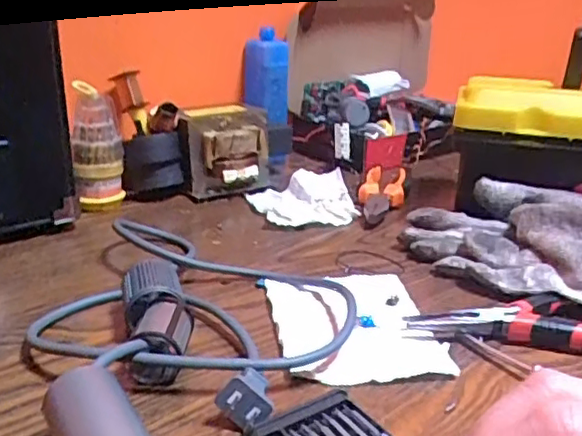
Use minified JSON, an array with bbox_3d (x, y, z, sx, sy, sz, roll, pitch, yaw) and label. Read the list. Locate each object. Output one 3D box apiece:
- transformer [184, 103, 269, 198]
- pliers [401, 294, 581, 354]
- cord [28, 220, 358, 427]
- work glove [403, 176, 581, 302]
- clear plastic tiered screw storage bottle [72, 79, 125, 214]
[{"bbox_3d":[-0.063,-0.067,0.618,0.085,0.079,0.055,1,21,-8],"label":"transformer"},{"bbox_3d":[0.154,0.069,0.411,0.157,0.016,0.046,2,21,-5],"label":"pliers"},{"bbox_3d":[-0.073,0.056,0.413,0.223,0.029,0.175,15,24,27],"label":"cord"},{"bbox_3d":[0.196,0.020,0.482,0.197,0.062,0.120,5,22,9],"label":"work glove"},{"bbox_3d":[-0.175,-0.058,0.559,0.043,0.113,0.036,-1,22,-12],"label":"clear plastic tiered screw storage bottle"}]

